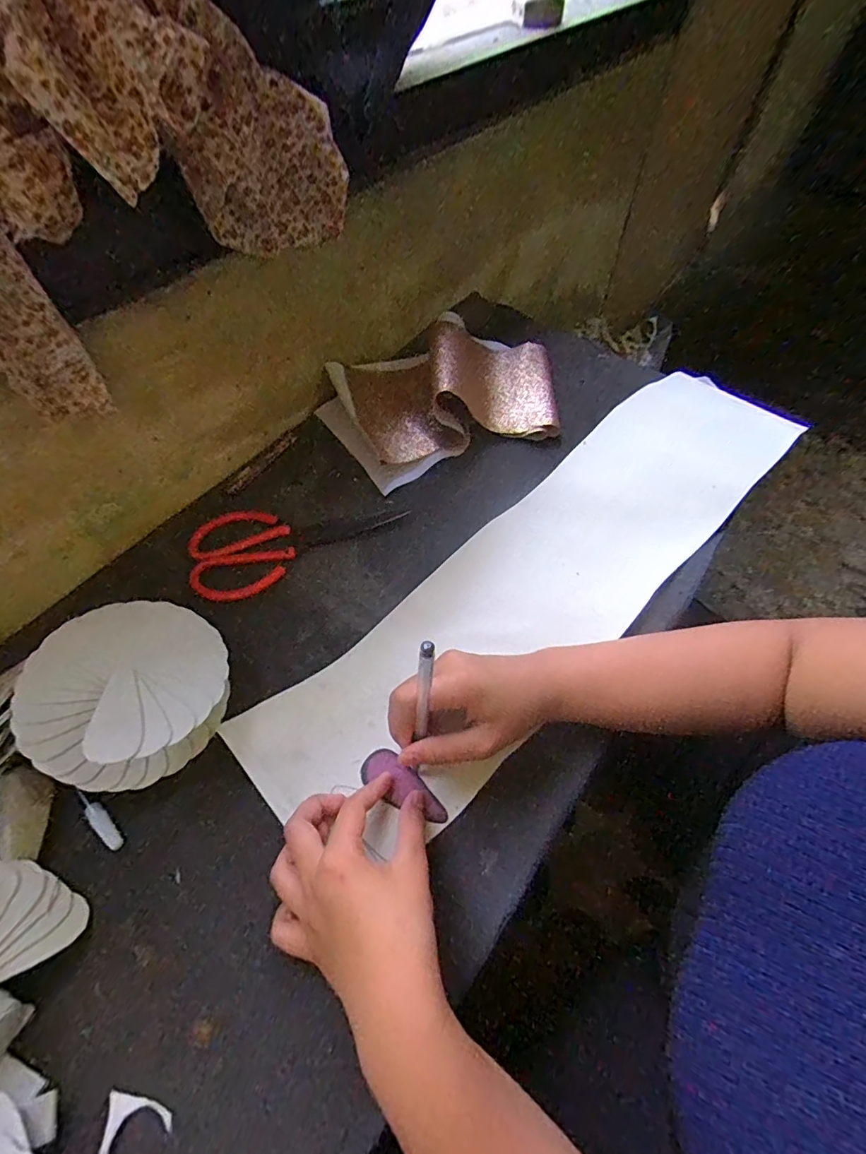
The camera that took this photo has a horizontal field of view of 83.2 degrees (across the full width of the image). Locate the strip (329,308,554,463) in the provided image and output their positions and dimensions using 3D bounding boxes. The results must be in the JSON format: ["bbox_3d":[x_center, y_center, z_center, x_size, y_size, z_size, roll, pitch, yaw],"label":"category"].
[{"bbox_3d":[0.022,-0.228,0.568,0.253,0.066,0.176,-12,58,-8],"label":"strip"}]

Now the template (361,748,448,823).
[{"bbox_3d":[-0.020,0.152,0.352,0.069,0.006,0.027,32,63,18],"label":"template"}]

